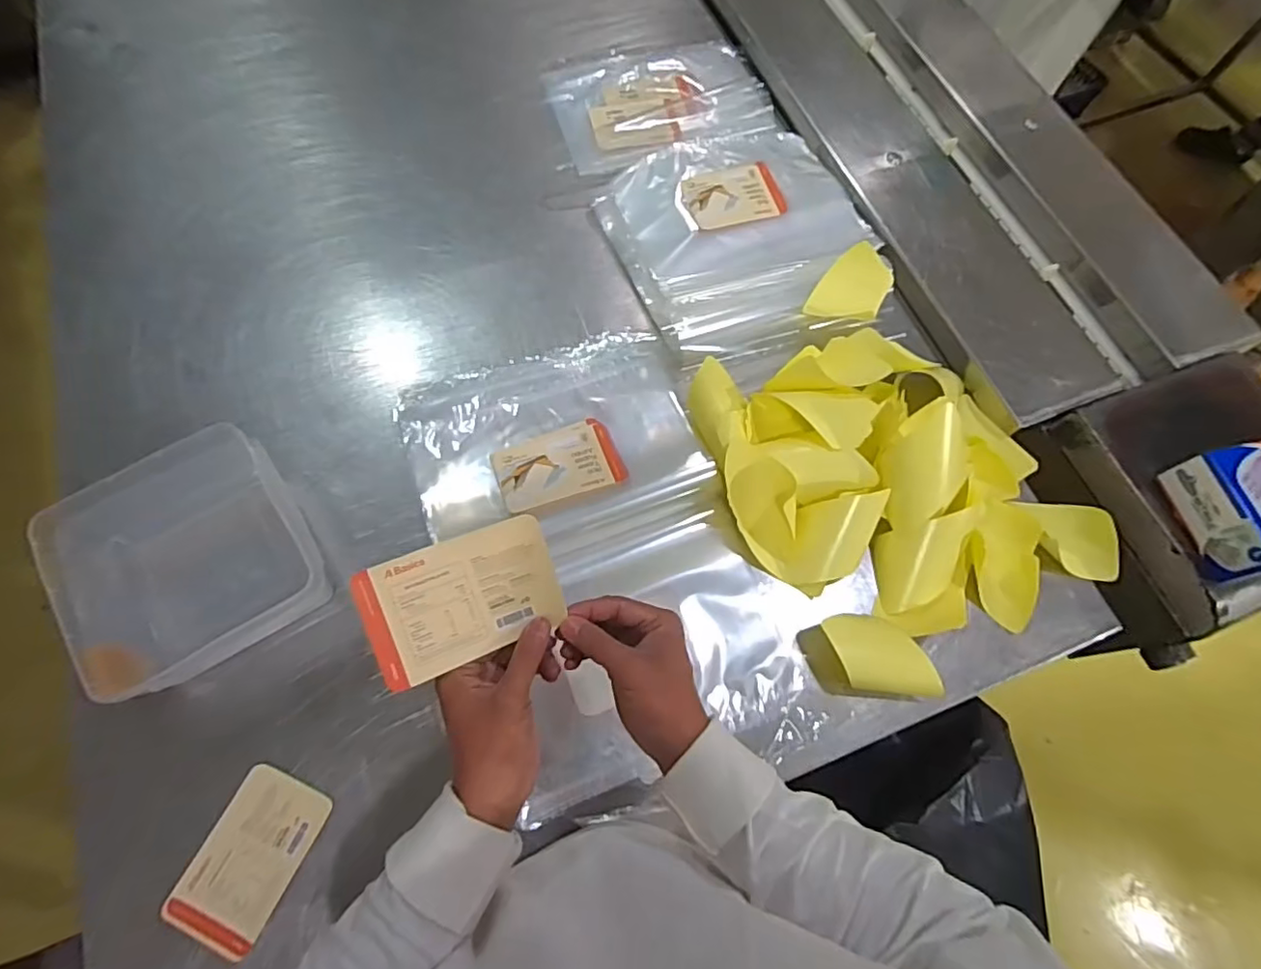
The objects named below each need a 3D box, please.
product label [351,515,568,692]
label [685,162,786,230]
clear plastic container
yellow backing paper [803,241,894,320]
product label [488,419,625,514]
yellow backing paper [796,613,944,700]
[{"bbox_3d":[-0.114,0.079,0.417,0.126,0.011,0.085,-20,97,-12],"label":"product label"},{"bbox_3d":[0.139,-0.393,0.820,0.131,0.010,0.089,-16,74,-8],"label":"label"},{"bbox_3d":[-0.424,0.080,0.594,0.212,0.096,0.203,-31,72,-15],"label":"clear plastic container"},{"bbox_3d":[0.287,-0.248,0.774,0.088,0.017,0.109,30,90,-15],"label":"yellow backing paper"},{"bbox_3d":[-0.080,-0.022,0.675,0.133,0.008,0.093,-21,58,-9],"label":"product label"},{"bbox_3d":[0.241,0.175,0.609,0.124,0.045,0.071,9,67,0],"label":"yellow backing paper"}]

